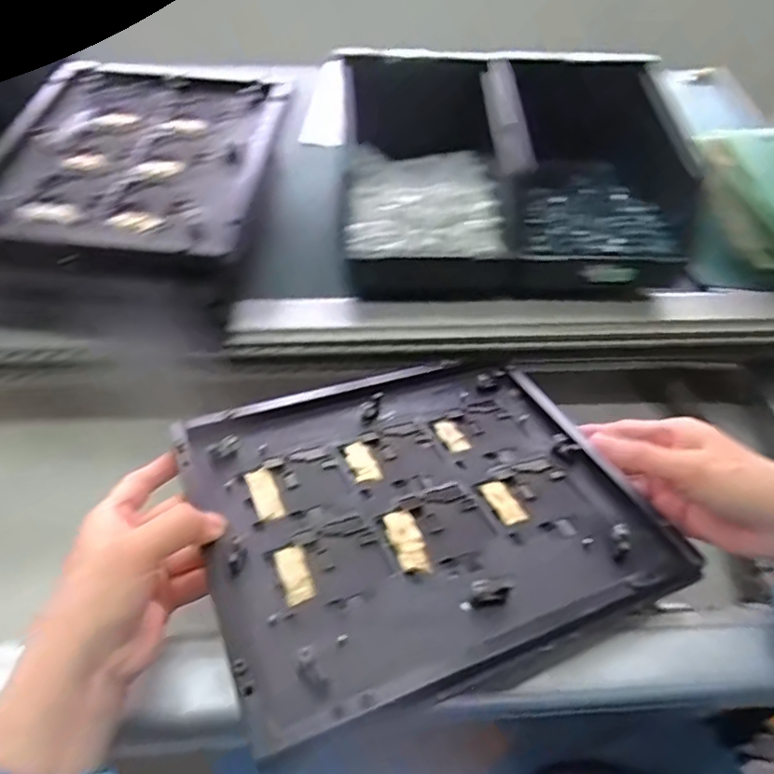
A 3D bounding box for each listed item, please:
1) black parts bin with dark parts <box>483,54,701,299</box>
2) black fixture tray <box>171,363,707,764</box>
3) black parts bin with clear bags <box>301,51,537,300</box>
[{"bbox_3d":[0.198,-0.210,0.573,0.211,0.119,0.248,6,53,3],"label":"black parts bin with dark parts"},{"bbox_3d":[0.019,0.070,0.384,0.261,0.014,0.225,-13,41,-20],"label":"black fixture tray"},{"bbox_3d":[0.041,-0.207,0.566,0.156,0.120,0.217,-1,53,-2],"label":"black parts bin with clear bags"}]

